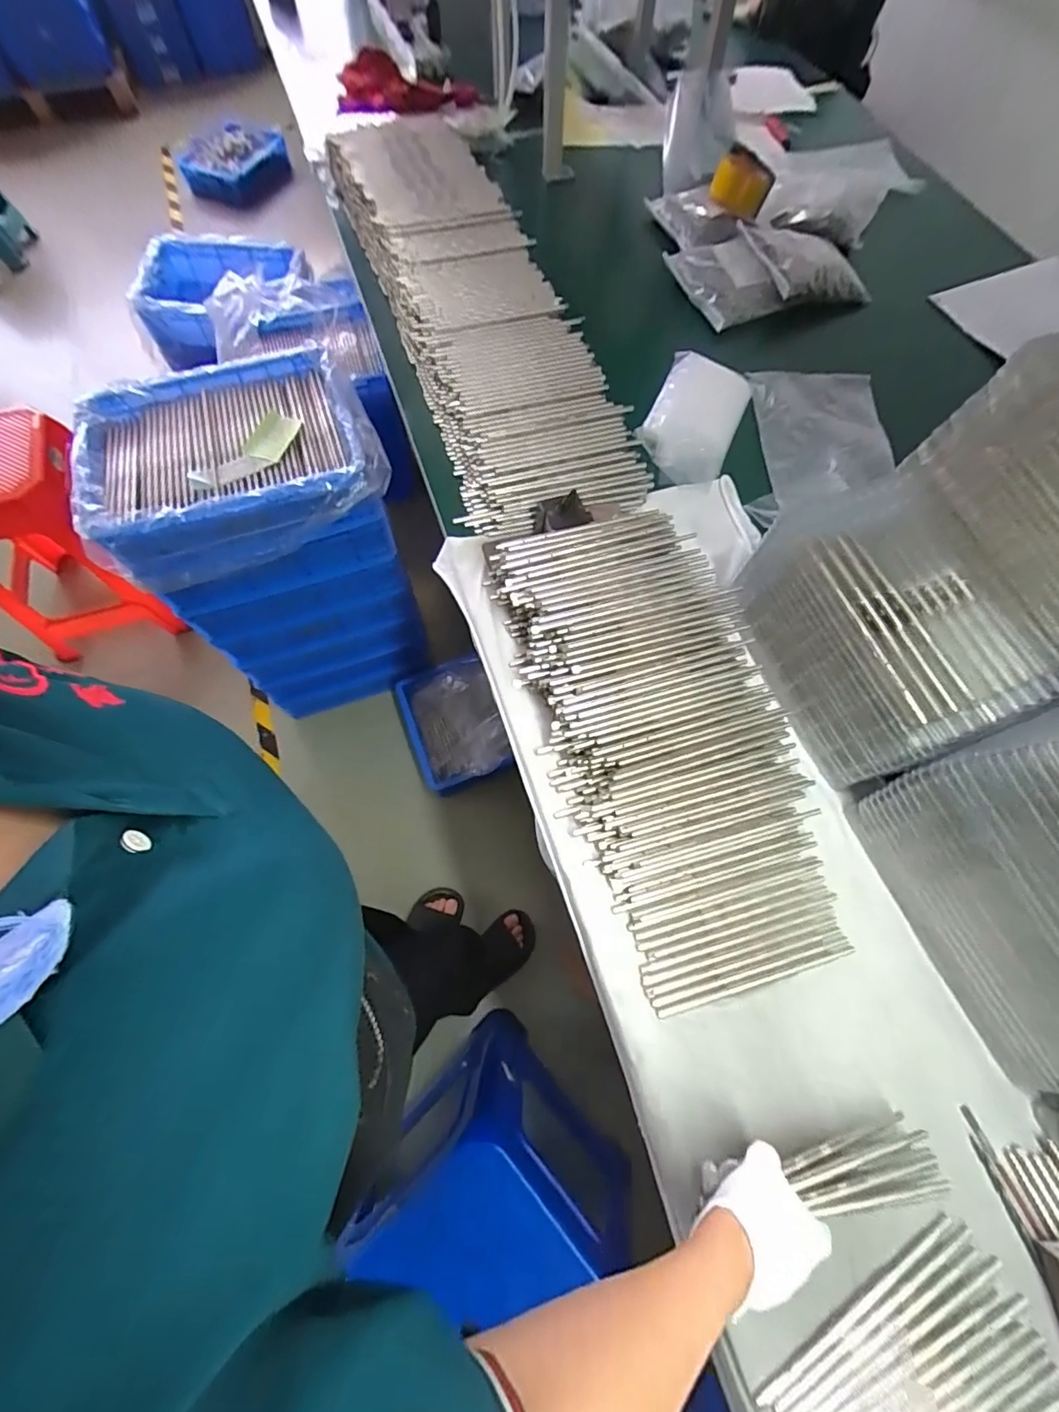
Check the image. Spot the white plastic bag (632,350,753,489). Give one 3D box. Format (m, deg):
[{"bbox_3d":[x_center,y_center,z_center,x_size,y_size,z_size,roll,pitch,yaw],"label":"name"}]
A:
[{"bbox_3d":[0.249,-0.437,0.796,0.136,0.046,0.222,25,70,10],"label":"white plastic bag"}]

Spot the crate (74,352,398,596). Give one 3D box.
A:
[{"bbox_3d":[-0.478,-0.402,0.880,0.441,0.114,0.334,-16,68,-6],"label":"crate"}]

